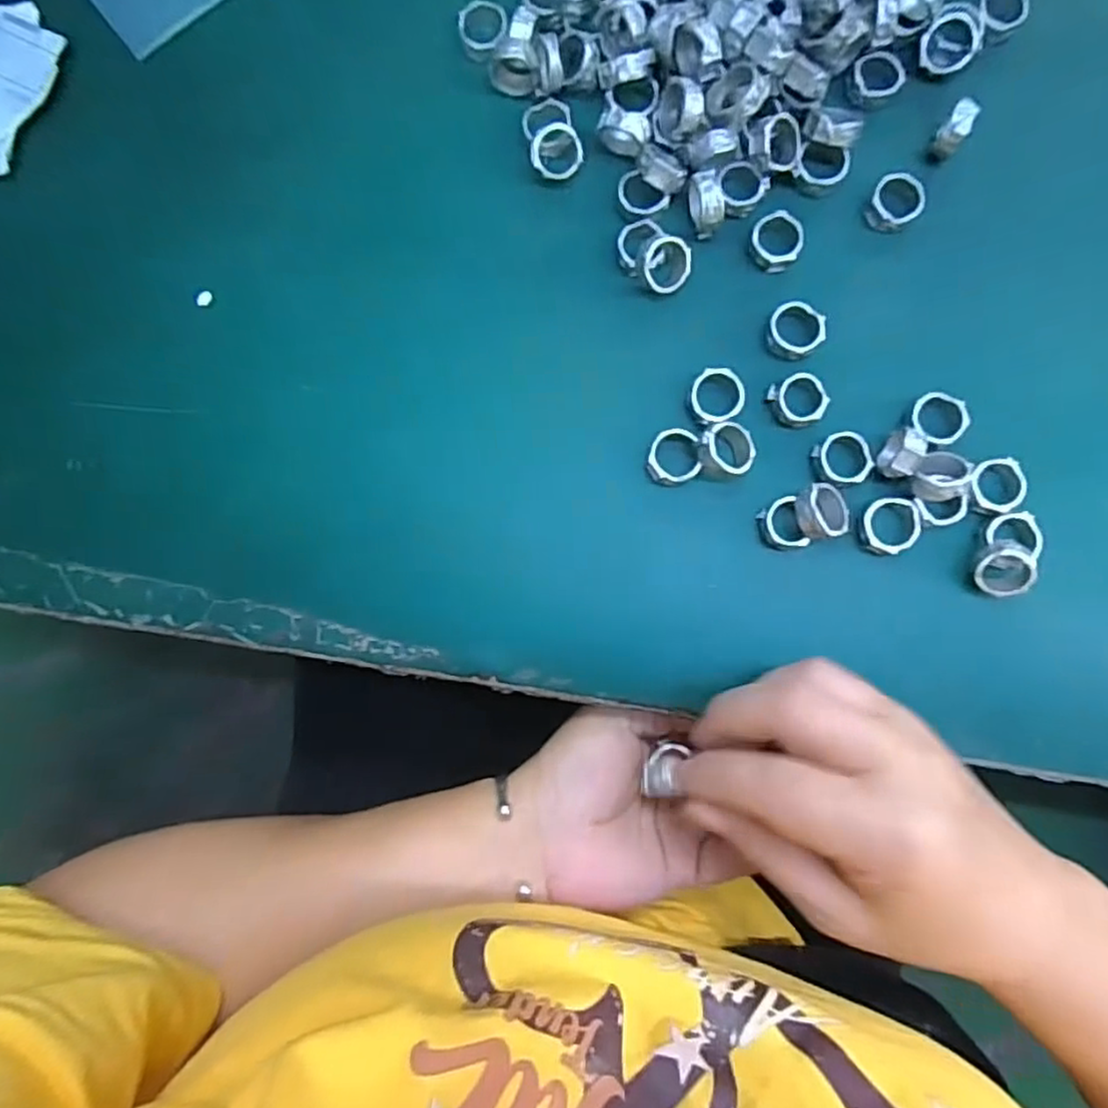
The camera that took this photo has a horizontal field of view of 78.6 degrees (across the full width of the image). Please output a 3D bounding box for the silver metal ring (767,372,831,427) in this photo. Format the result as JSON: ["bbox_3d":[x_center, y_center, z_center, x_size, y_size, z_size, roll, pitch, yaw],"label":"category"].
[{"bbox_3d":[0.100,-0.063,0.276,0.022,0.005,0.020,0,88,3],"label":"silver metal ring"}]

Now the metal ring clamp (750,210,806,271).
[{"bbox_3d":[0.093,-0.130,0.282,0.021,0.006,0.023,0,88,3],"label":"metal ring clamp"}]

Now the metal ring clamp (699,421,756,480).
[{"bbox_3d":[0.068,-0.041,0.271,0.025,0.010,0.021,-32,90,-19],"label":"metal ring clamp"}]

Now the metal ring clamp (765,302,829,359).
[{"bbox_3d":[0.099,-0.092,0.279,0.022,0.006,0.023,0,88,3],"label":"metal ring clamp"}]

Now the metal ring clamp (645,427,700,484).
[{"bbox_3d":[0.049,-0.039,0.278,0.021,0.013,0.022,0,88,3],"label":"metal ring clamp"}]

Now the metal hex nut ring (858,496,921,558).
[{"bbox_3d":[0.134,-0.011,0.269,0.024,0.005,0.023,-8,88,2],"label":"metal hex nut ring"}]

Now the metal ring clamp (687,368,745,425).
[{"bbox_3d":[0.067,-0.064,0.277,0.022,0.009,0.024,0,88,3],"label":"metal ring clamp"}]

